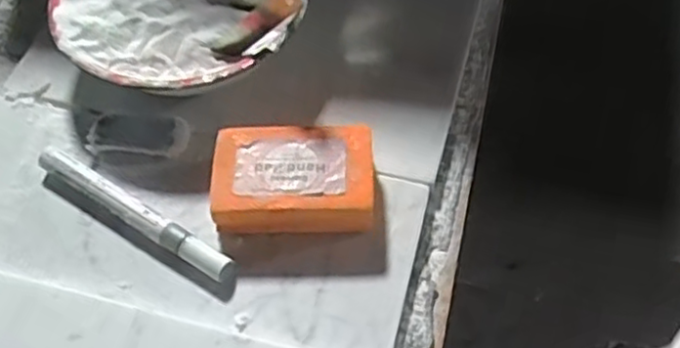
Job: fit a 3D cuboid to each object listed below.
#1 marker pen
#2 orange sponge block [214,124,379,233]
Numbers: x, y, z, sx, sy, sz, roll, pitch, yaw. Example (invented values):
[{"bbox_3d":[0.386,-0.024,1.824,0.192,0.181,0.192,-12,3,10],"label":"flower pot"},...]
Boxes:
[{"bbox_3d":[-0.123,0.022,0.416,0.142,0.018,0.014,27,61,21],"label":"marker pen"},{"bbox_3d":[-0.026,0.004,0.418,0.092,0.033,0.061,-2,55,4],"label":"orange sponge block"}]

